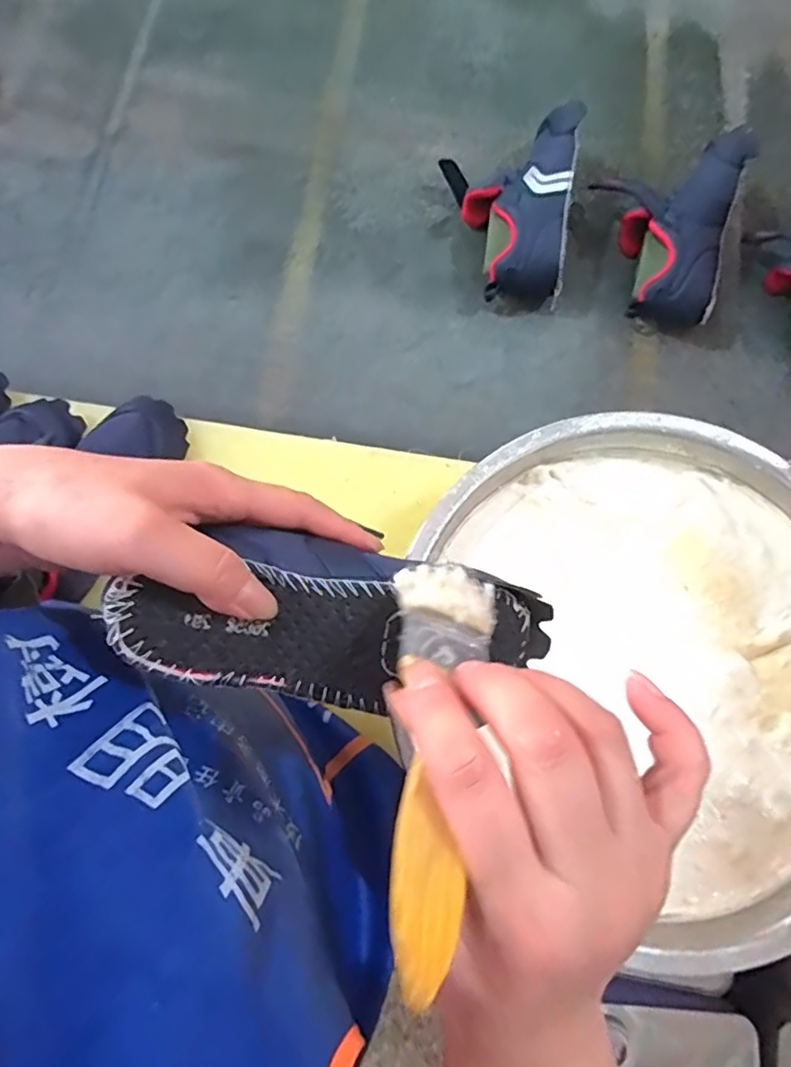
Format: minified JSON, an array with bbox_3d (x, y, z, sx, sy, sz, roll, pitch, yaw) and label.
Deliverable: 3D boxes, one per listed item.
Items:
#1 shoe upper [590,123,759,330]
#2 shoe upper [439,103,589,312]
[{"bbox_3d":[0.273,-0.302,0.581,0.127,0.072,0.196,5,77,0],"label":"shoe upper"},{"bbox_3d":[0.112,-0.327,0.584,0.123,0.071,0.198,5,77,0],"label":"shoe upper"}]

